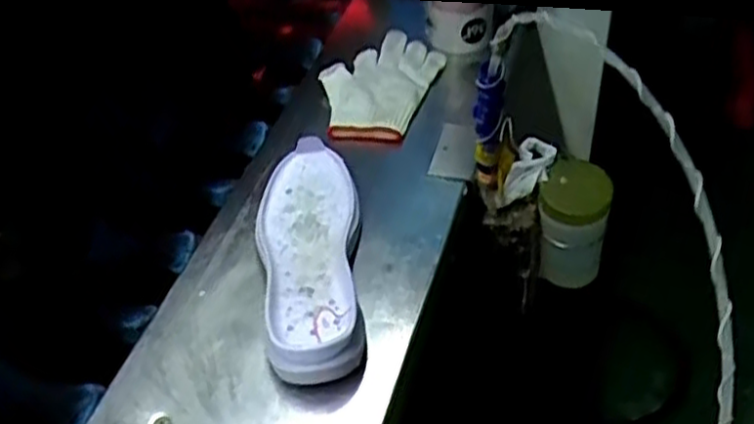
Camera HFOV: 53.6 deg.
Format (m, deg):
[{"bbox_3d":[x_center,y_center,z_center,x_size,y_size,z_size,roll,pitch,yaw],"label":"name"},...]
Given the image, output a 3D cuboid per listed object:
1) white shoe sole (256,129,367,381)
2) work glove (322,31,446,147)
[{"bbox_3d":[-0.061,0.039,0.692,0.098,0.044,0.270,-8,45,-2],"label":"white shoe sole"},{"bbox_3d":[-0.001,-0.147,0.874,0.116,0.034,0.196,16,49,21],"label":"work glove"}]

